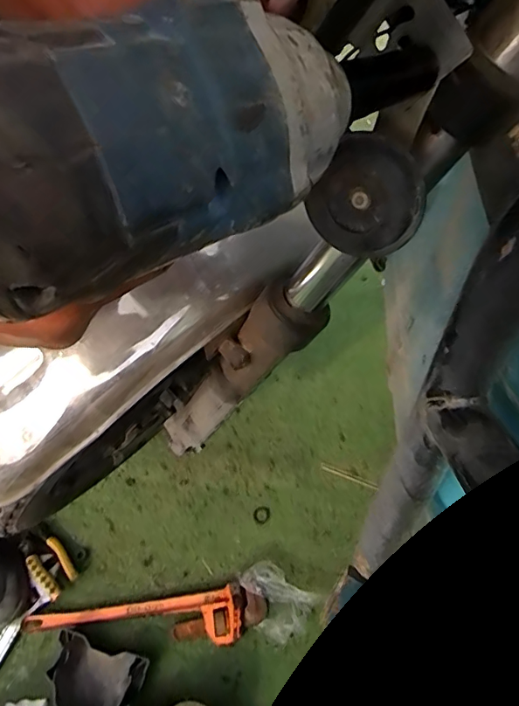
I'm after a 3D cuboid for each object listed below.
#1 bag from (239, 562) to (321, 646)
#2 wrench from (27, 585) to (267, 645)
[{"bbox_3d":[0.021,0.375,0.741,0.115,0.042,0.094,28,65,19],"label":"bag"},{"bbox_3d":[-0.175,0.410,0.748,0.372,0.033,0.080,-6,59,1],"label":"wrench"}]

